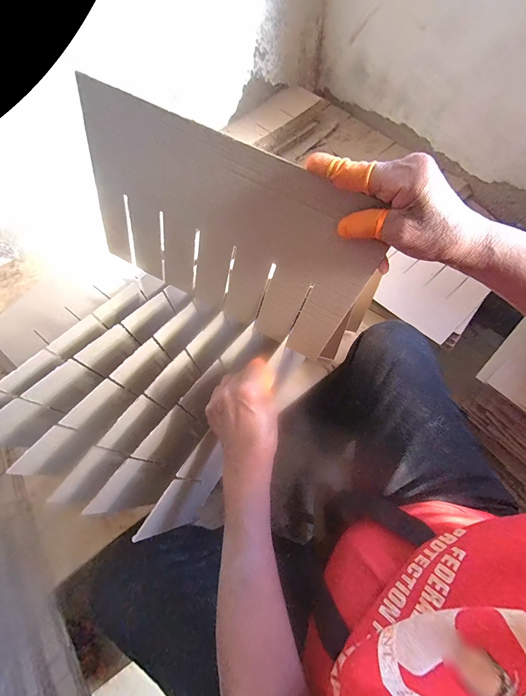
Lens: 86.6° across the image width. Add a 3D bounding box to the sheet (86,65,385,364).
[{"bbox_3d":[-0.048,-0.125,0.323,0.327,0.201,0.011,27,50,4],"label":"sheet"}]

